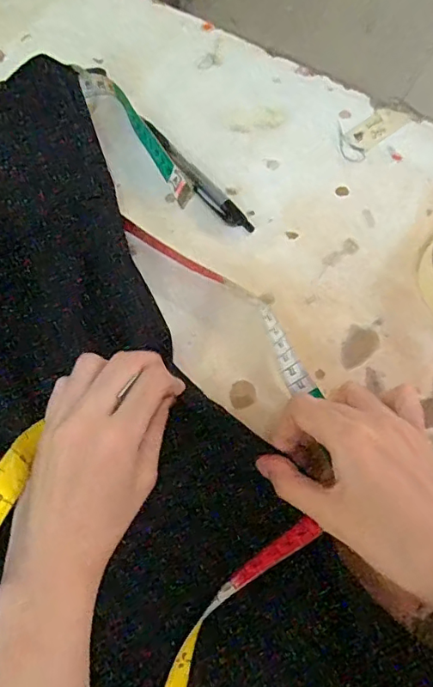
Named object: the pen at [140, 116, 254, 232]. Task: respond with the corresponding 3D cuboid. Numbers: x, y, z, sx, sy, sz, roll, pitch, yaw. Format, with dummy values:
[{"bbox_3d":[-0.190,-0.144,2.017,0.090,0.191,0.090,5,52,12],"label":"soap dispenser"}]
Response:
[{"bbox_3d":[-0.015,-0.129,0.395,0.018,0.011,0.126,-35,71,-13],"label":"pen"}]

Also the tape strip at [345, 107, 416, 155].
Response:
[{"bbox_3d":[0.130,-0.175,0.419,0.054,0.004,0.025,-38,72,-14],"label":"tape strip"}]

